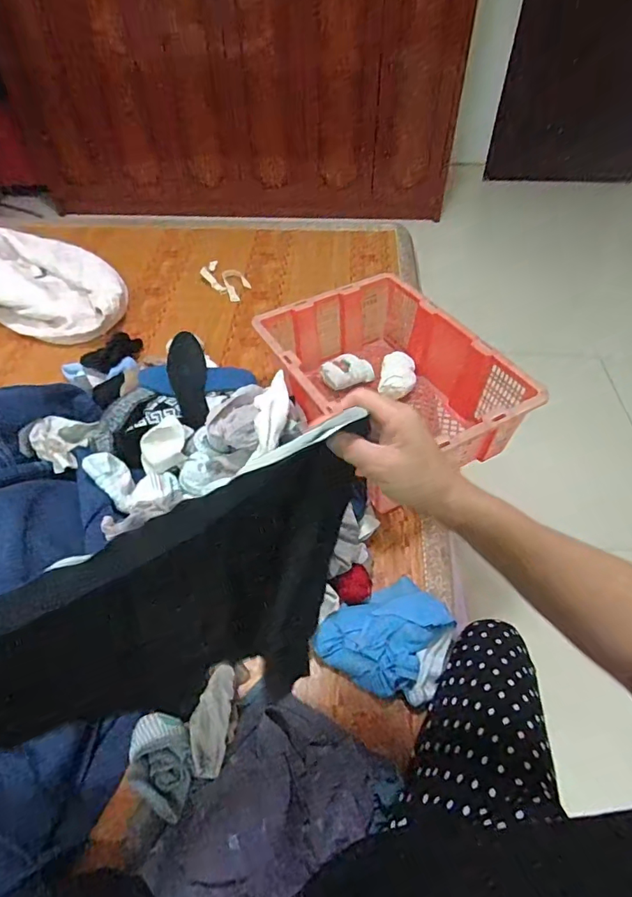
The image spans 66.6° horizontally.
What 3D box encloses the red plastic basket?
[{"bbox_3d":[0.135,-0.128,0.935,0.352,0.148,0.460,-23,53,-17],"label":"red plastic basket"}]

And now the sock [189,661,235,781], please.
[{"bbox_3d":[-0.131,0.339,0.604,0.045,0.022,0.120,4,50,4],"label":"sock"}]

